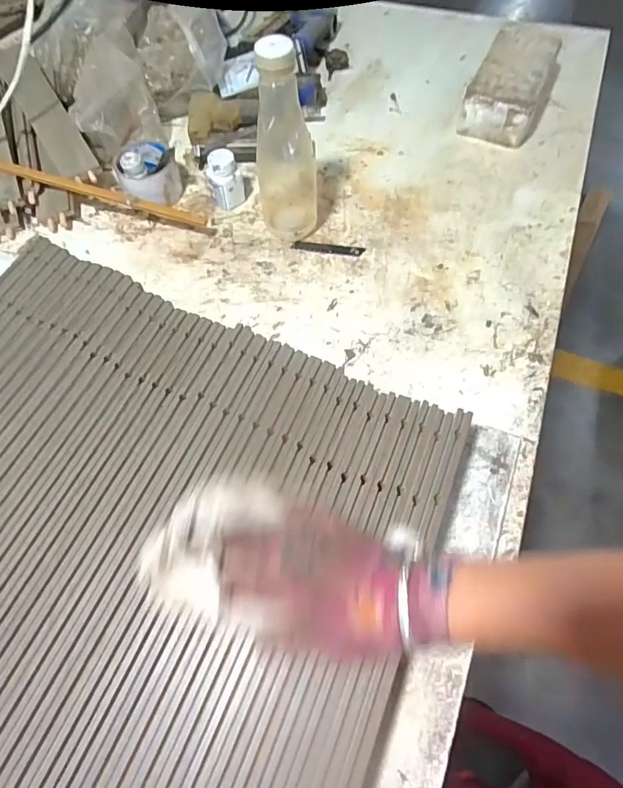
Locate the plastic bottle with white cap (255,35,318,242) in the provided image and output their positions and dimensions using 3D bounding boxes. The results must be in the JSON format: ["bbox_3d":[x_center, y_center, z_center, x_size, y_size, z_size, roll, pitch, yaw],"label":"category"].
[{"bbox_3d":[-0.029,-0.284,0.558,0.059,0.228,0.062,38,70,18],"label":"plastic bottle with white cap"}]

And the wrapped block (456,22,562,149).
[{"bbox_3d":[0.317,-0.492,0.742,0.106,0.070,0.224,23,66,12],"label":"wrapped block"}]

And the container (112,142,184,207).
[{"bbox_3d":[-0.233,-0.321,0.673,0.085,0.068,0.098,-17,64,-7],"label":"container"}]

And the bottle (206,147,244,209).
[{"bbox_3d":[-0.122,-0.302,0.658,0.044,0.073,0.039,-32,56,-14],"label":"bottle"}]

